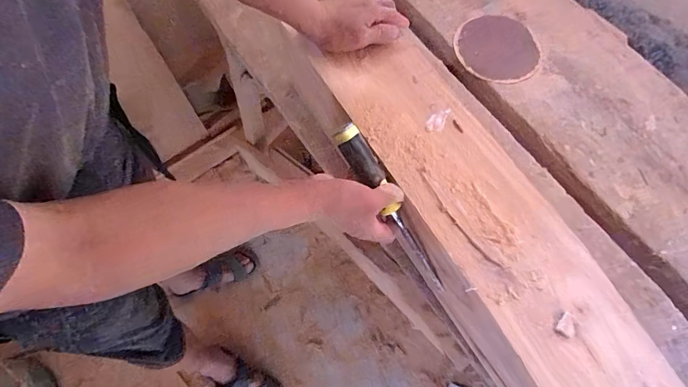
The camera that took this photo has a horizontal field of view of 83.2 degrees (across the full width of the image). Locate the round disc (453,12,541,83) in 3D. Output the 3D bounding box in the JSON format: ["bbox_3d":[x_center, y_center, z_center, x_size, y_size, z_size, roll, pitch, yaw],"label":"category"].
[{"bbox_3d":[0.307,-0.293,0.775,0.157,0.012,0.174,-26,70,-12],"label":"round disc"}]

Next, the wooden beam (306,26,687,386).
[{"bbox_3d":[0.233,0.141,0.493,0.157,0.117,0.812,-28,77,-13],"label":"wooden beam"}]

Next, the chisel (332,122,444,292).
[{"bbox_3d":[0.062,0.025,0.499,0.027,0.025,0.254,-37,106,-16],"label":"chisel"}]

